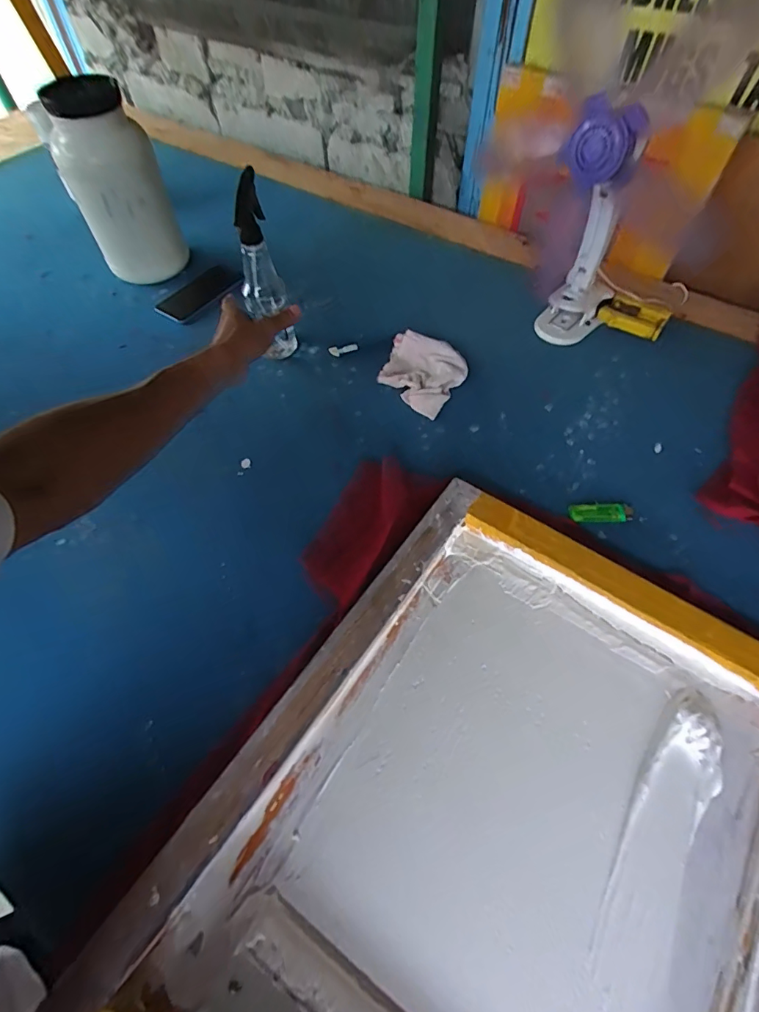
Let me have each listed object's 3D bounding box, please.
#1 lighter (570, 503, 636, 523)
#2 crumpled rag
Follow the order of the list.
[{"bbox_3d":[0.286,0.010,0.603,0.075,0.018,0.026,-1,57,-1],"label":"lighter"},{"bbox_3d":[0.061,-0.212,0.731,0.134,0.038,0.128,30,62,18],"label":"crumpled rag"}]

